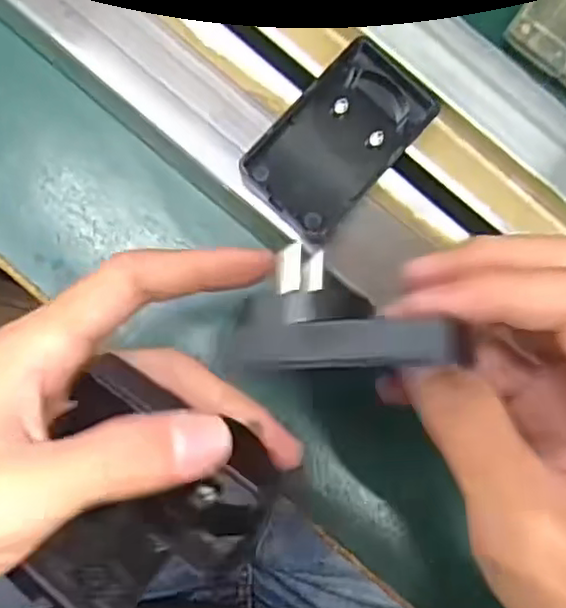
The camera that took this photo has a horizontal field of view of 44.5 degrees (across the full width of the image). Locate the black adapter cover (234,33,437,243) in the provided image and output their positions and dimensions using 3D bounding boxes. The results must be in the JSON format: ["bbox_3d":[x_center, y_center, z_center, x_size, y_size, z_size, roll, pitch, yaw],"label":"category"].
[{"bbox_3d":[0.021,-0.063,0.271,0.043,0.024,0.073,42,84,-1],"label":"black adapter cover"}]

